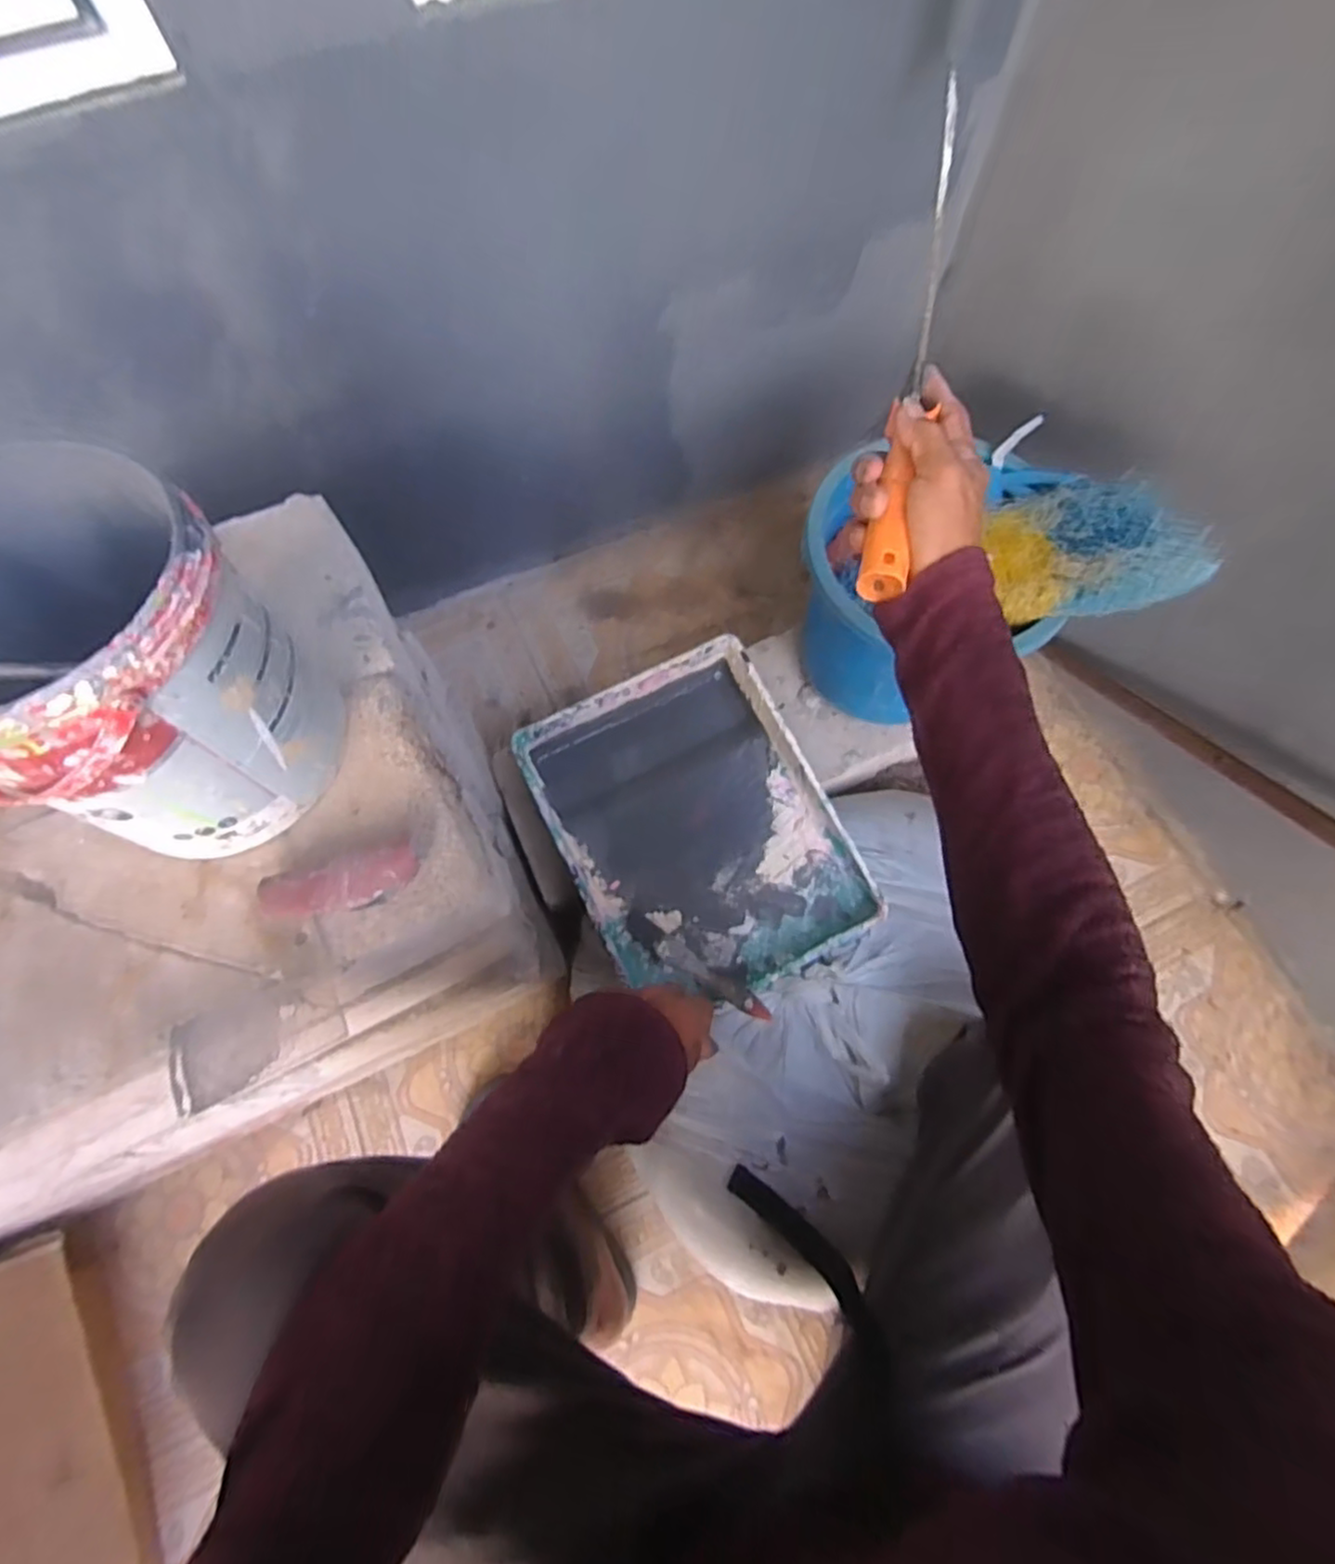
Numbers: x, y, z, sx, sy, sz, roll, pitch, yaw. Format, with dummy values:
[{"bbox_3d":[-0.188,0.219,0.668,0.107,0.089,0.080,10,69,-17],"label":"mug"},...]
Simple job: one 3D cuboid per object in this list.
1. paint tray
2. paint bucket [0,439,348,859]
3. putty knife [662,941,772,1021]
[{"bbox_3d":[0.029,0.049,0.748,0.273,0.077,0.350,-25,70,-7],"label":"paint tray"},{"bbox_3d":[-0.321,-0.065,0.417,0.183,0.193,0.172,30,73,13],"label":"paint bucket"},{"bbox_3d":[0.048,0.204,0.698,0.123,0.022,0.027,30,73,21],"label":"putty knife"}]

